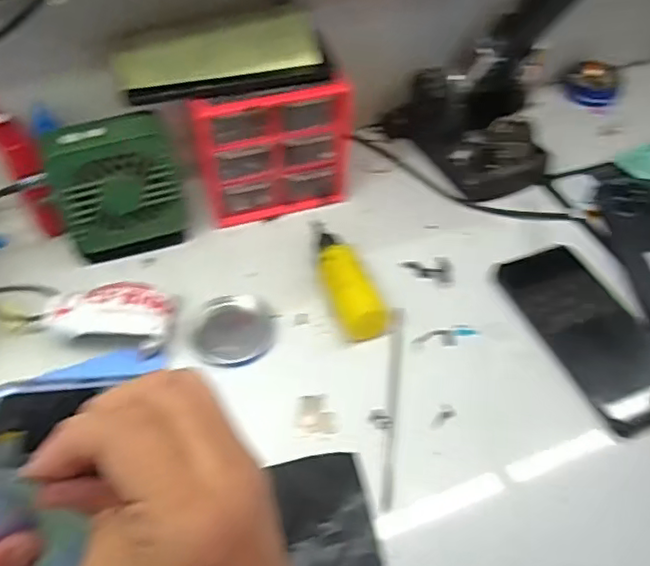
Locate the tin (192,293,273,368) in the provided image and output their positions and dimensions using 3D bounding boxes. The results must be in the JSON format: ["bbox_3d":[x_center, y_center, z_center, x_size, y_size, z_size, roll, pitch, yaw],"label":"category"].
[{"bbox_3d":[-0.070,0.036,0.473,0.059,0.008,0.059,1,49,-1],"label":"tin"}]

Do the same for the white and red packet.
[{"bbox_3d":[-0.158,0.026,0.463,0.089,0.029,0.055,5,49,3],"label":"white and red packet"}]

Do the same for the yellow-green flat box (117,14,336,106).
[{"bbox_3d":[-0.080,-0.178,0.493,0.166,0.014,0.067,-16,81,-8],"label":"yellow-green flat box"}]

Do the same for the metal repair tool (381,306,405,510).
[{"bbox_3d":[0.048,0.081,0.439,0.010,0.004,0.160,7,49,4],"label":"metal repair tool"}]

